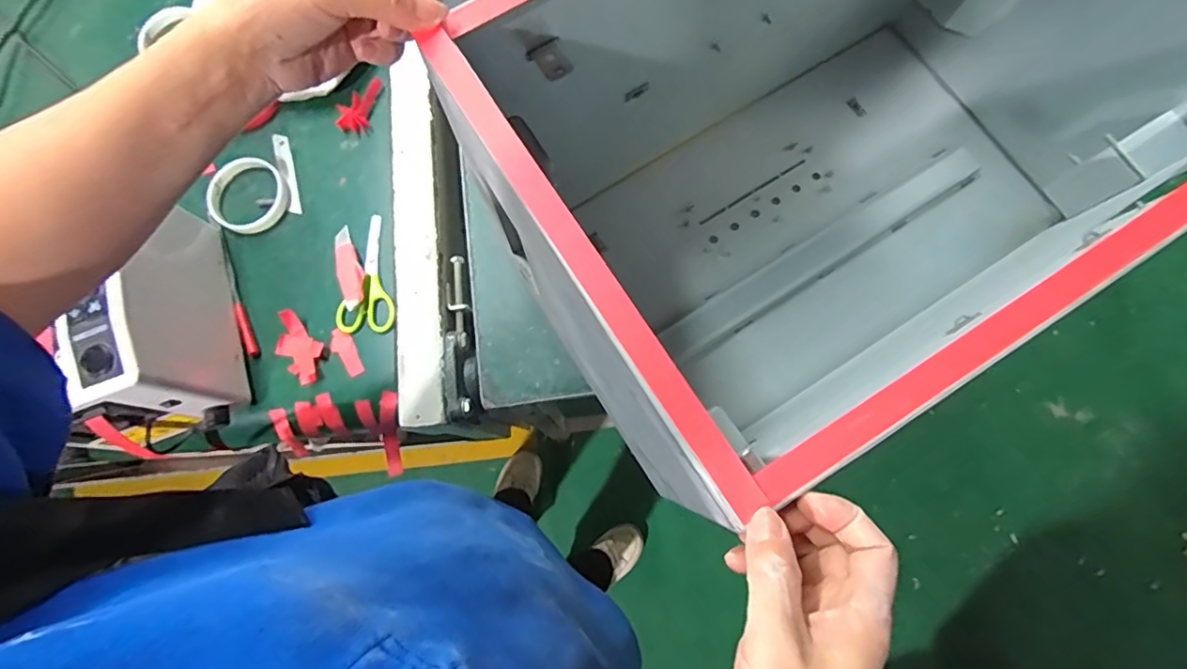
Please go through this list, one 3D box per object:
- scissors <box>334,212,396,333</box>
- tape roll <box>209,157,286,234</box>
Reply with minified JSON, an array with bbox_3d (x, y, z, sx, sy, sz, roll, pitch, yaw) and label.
[{"bbox_3d":[-0.249,-0.061,0.595,0.062,0.013,0.128,-15,77,-2],"label":"scissors"},{"bbox_3d":[-0.384,-0.153,0.620,0.082,0.015,0.083,0,77,2],"label":"tape roll"}]

